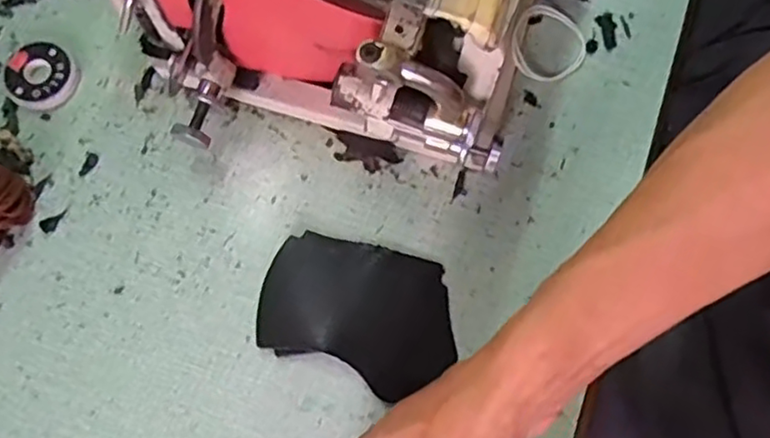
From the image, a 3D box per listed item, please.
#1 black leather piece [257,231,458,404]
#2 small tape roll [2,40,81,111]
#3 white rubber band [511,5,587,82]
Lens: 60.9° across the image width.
[{"bbox_3d":[-0.016,0.058,0.419,0.122,0.014,0.087,17,75,3],"label":"black leather piece"},{"bbox_3d":[-0.240,-0.101,0.456,0.049,0.011,0.047,0,74,-2],"label":"small tape roll"},{"bbox_3d":[0.117,-0.125,0.466,0.057,0.015,0.057,0,74,-2],"label":"white rubber band"}]

